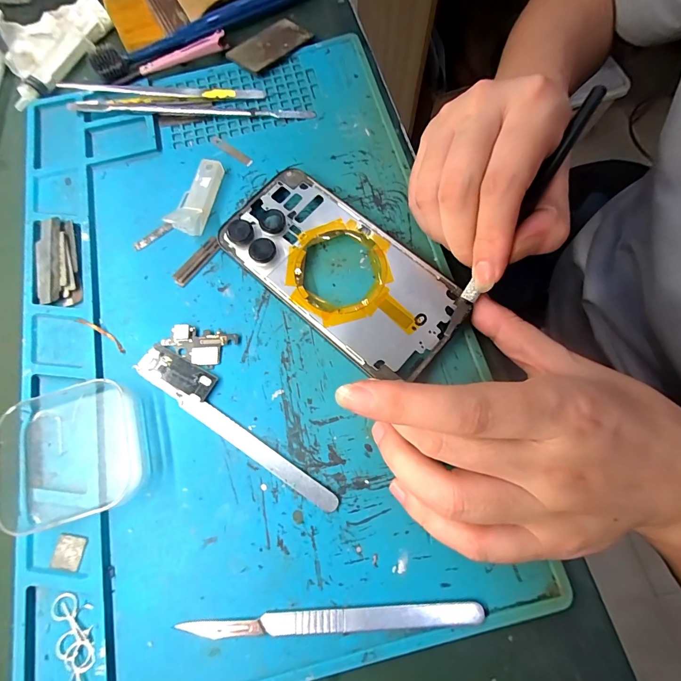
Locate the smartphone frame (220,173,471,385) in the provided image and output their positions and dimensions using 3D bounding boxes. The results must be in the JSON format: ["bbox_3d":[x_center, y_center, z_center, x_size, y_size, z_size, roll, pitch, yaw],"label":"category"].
[{"bbox_3d":[-0.001,-0.042,0.202,0.144,0.007,0.070,40,78,12],"label":"smartphone frame"}]

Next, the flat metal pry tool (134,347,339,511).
[{"bbox_3d":[-0.058,0.046,0.183,0.131,0.004,0.012,34,77,11],"label":"flat metal pry tool"}]

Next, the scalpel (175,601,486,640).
[{"bbox_3d":[-0.004,0.125,0.156,0.133,0.004,0.009,-4,73,0],"label":"scalpel"}]

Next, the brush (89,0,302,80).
[{"bbox_3d":[-0.099,-0.244,0.265,0.184,0.013,0.022,-30,74,-8],"label":"brush"}]

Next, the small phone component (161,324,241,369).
[{"bbox_3d":[-0.080,0.003,0.198,0.040,0.004,0.021,11,73,5],"label":"small phone component"}]

